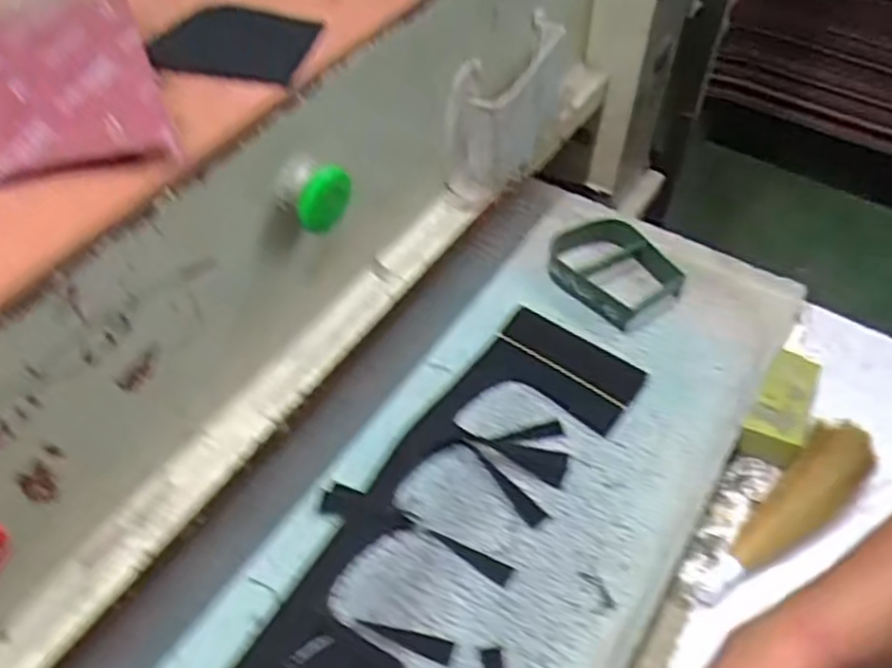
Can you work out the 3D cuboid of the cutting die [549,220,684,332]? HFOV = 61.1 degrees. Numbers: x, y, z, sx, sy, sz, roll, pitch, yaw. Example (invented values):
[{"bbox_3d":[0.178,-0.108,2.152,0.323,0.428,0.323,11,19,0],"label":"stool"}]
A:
[{"bbox_3d":[0.146,-0.060,0.675,0.083,0.033,0.113,-34,57,-25],"label":"cutting die"}]

